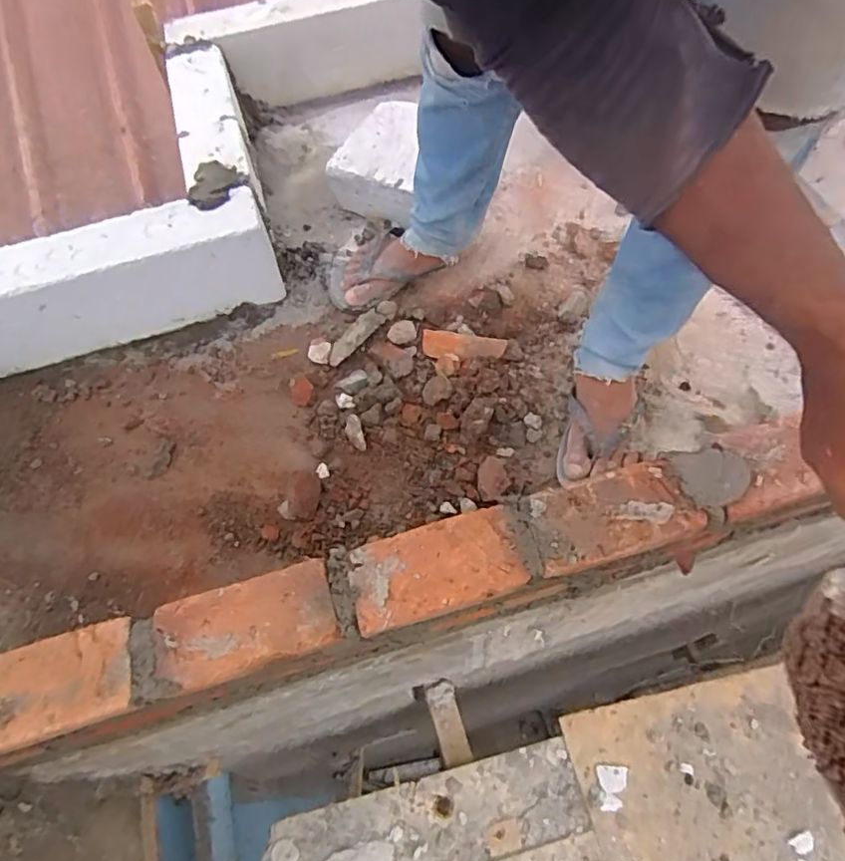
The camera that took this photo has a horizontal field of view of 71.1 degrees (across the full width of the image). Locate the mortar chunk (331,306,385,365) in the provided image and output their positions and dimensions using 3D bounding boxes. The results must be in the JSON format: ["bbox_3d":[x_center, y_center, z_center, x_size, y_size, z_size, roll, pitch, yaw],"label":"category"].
[{"bbox_3d":[-0.105,-0.149,0.935,0.031,0.023,0.115,31,68,18],"label":"mortar chunk"}]

